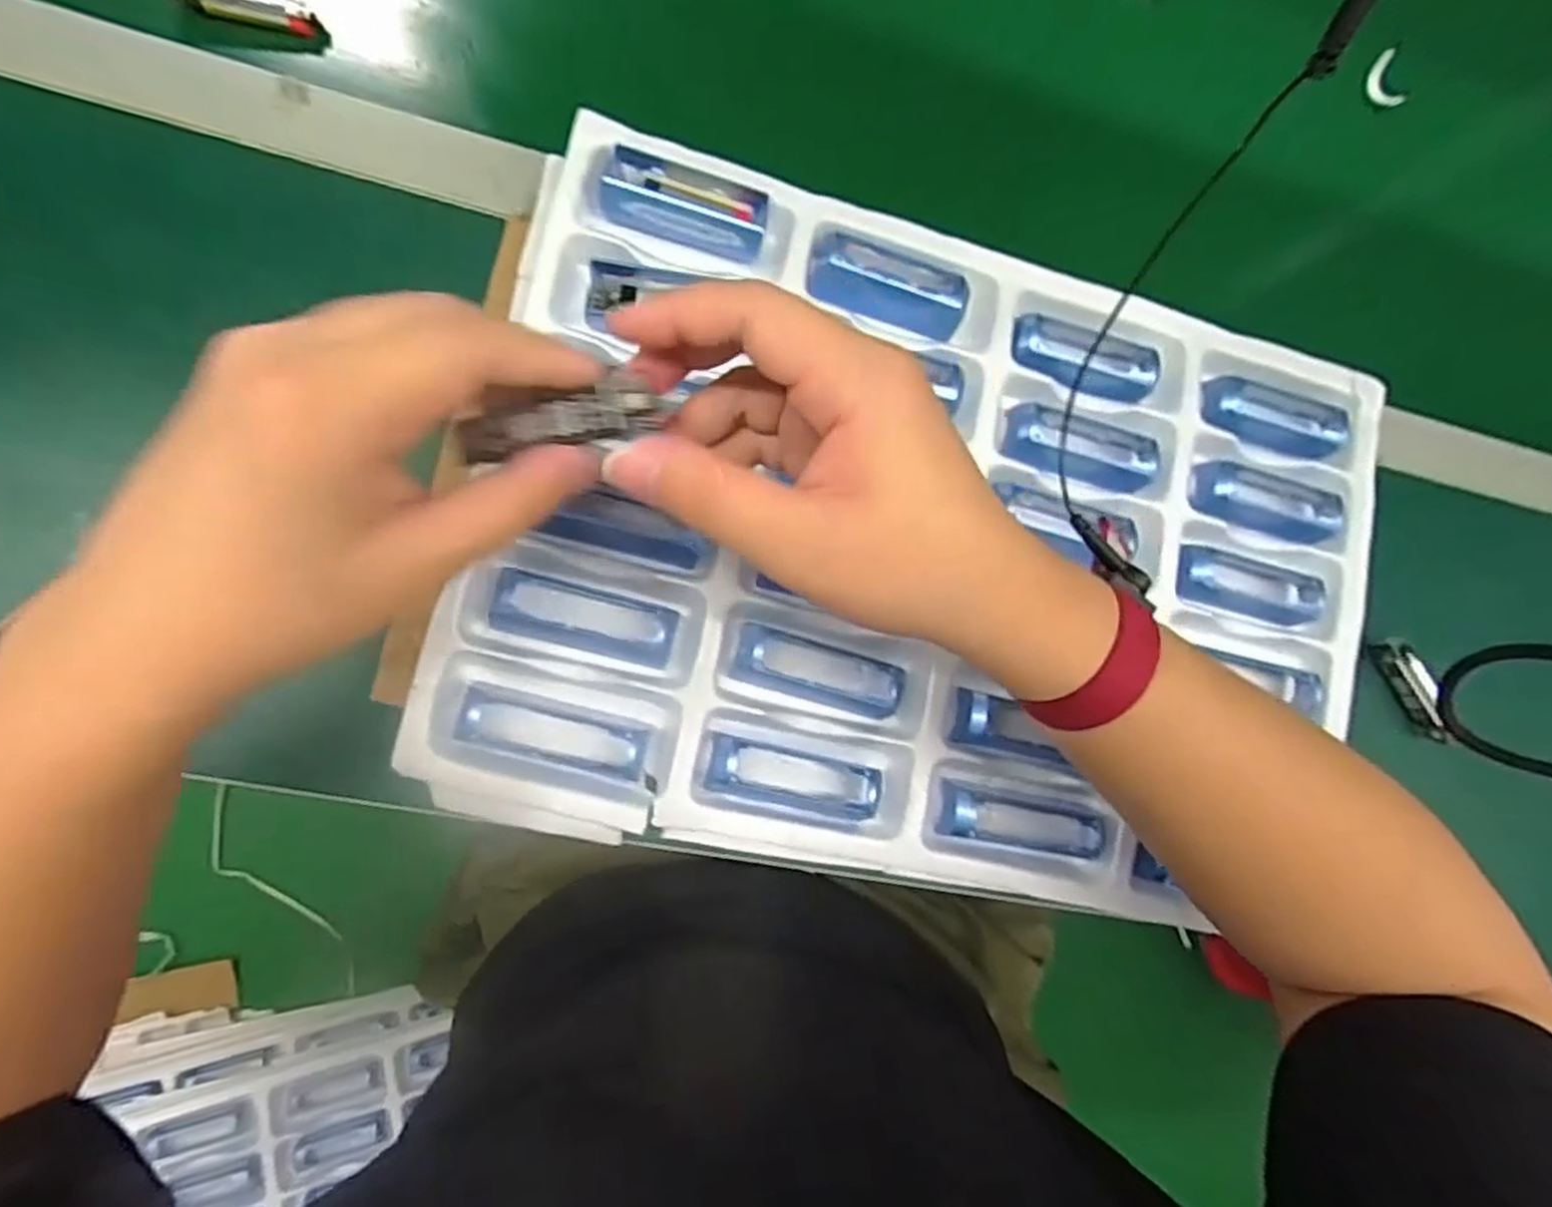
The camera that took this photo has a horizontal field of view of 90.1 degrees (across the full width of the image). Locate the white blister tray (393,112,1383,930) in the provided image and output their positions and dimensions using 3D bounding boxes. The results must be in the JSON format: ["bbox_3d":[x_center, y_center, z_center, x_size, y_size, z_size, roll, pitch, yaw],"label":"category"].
[{"bbox_3d":[0.090,-0.024,0.382,0.456,0.038,0.320,12,81,-9],"label":"white blister tray"}]

